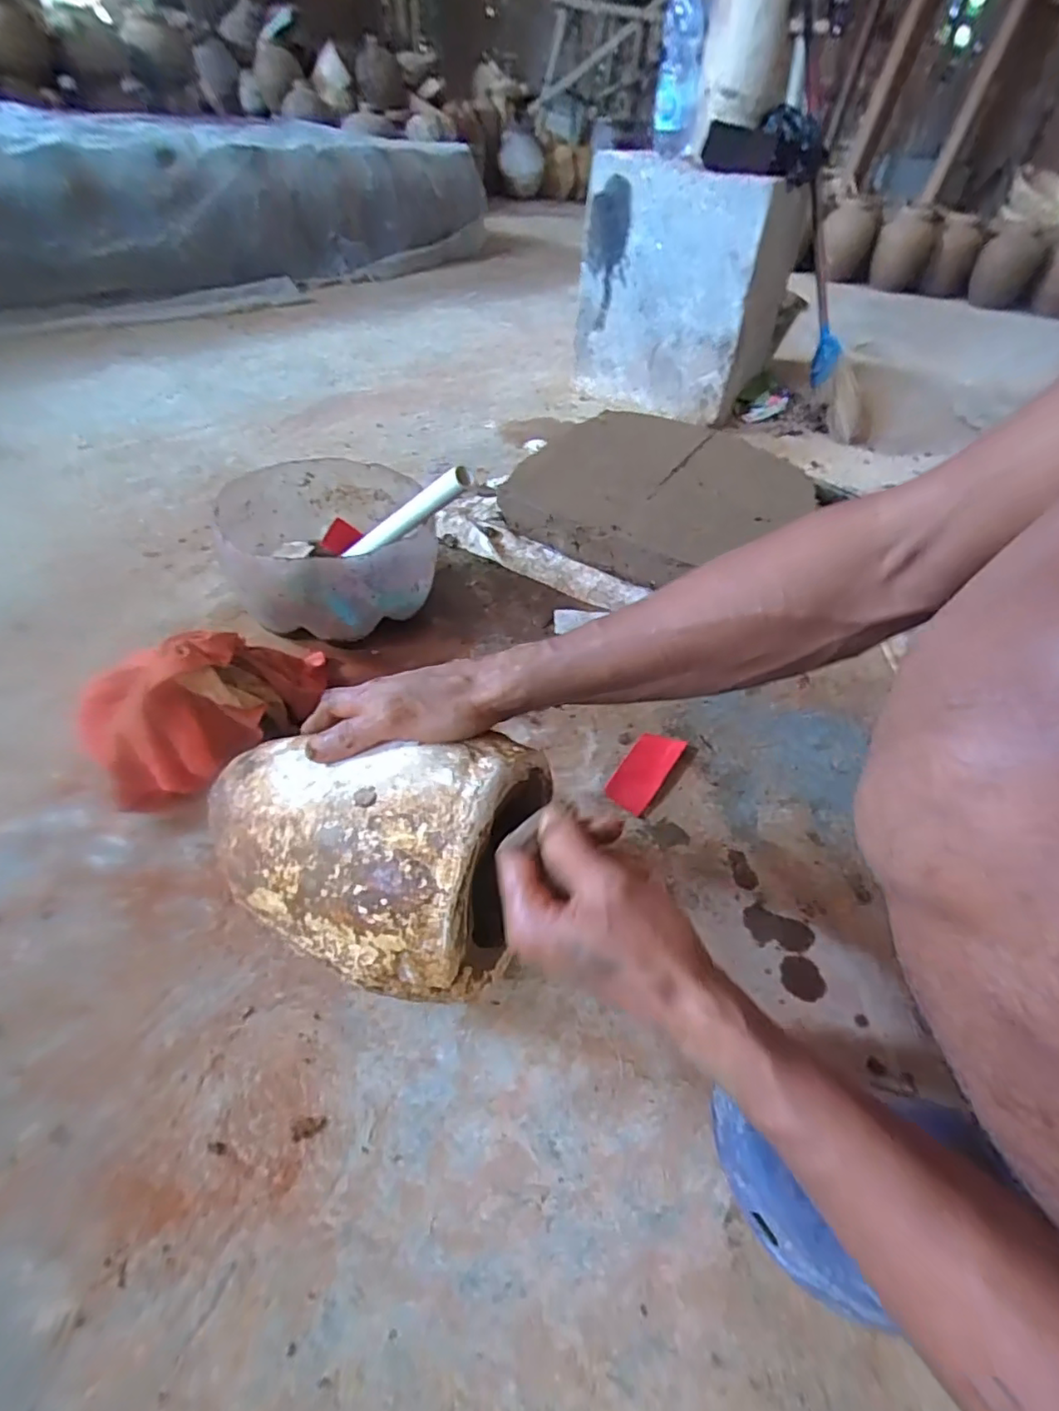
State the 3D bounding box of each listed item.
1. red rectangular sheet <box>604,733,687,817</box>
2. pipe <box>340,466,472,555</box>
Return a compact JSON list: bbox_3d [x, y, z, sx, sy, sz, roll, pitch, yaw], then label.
[{"bbox_3d":[0.117,0.063,0.590,0.044,0.004,0.103,31,54,18],"label":"red rectangular sheet"},{"bbox_3d":[-0.150,-0.208,0.664,0.233,0.025,0.022,-14,29,42],"label":"pipe"}]

